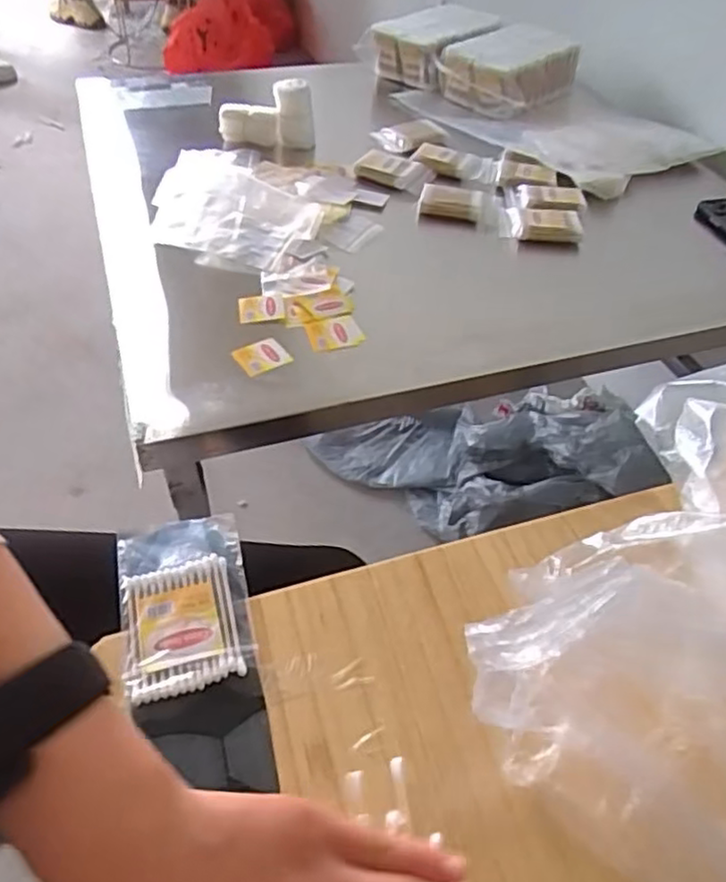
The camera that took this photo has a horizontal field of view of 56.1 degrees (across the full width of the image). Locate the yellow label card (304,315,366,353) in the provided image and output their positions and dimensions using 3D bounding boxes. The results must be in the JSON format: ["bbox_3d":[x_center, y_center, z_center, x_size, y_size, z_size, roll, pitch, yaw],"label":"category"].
[{"bbox_3d":[-0.027,-0.101,0.638,0.049,0.009,0.042,-9,49,-13],"label":"yellow label card"}]

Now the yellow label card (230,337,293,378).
[{"bbox_3d":[-0.091,-0.076,0.613,0.043,0.004,0.039,-28,57,-20],"label":"yellow label card"}]

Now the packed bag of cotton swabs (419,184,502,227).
[{"bbox_3d":[0.115,-0.276,0.803,0.092,0.025,0.063,11,47,5],"label":"packed bag of cotton swabs"}]

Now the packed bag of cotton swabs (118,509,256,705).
[{"bbox_3d":[-0.097,0.087,0.370,0.066,0.008,0.102,-9,49,-13],"label":"packed bag of cotton swabs"}]

